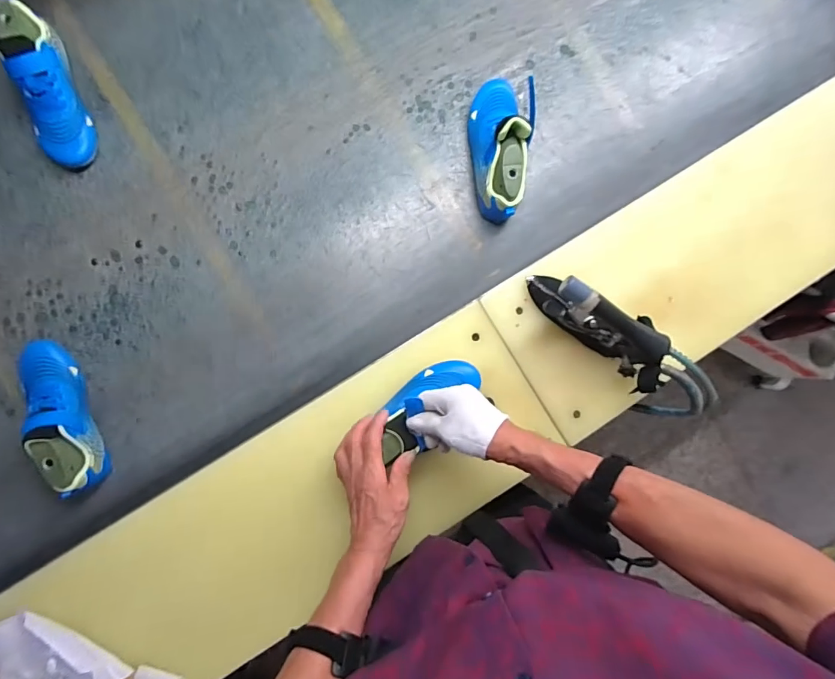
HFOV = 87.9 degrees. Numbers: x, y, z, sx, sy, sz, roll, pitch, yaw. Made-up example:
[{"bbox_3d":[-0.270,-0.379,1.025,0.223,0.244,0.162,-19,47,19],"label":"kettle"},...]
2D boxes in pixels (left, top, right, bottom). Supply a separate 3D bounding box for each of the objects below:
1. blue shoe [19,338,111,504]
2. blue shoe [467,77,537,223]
[{"bbox_3d":[-0.501,0.107,0.600,0.068,0.085,0.222,-27,90,-6],"label":"blue shoe"},{"bbox_3d":[0.127,-0.306,0.664,0.076,0.112,0.224,3,87,-5],"label":"blue shoe"}]

